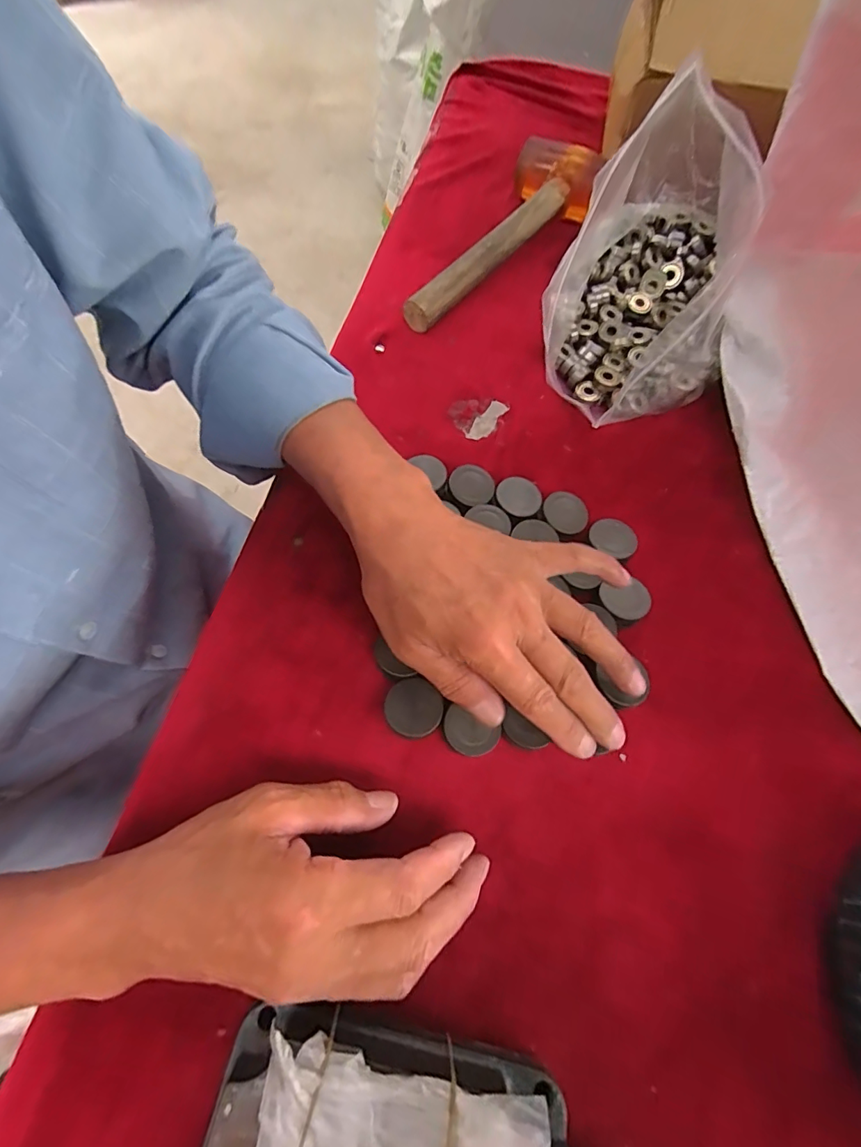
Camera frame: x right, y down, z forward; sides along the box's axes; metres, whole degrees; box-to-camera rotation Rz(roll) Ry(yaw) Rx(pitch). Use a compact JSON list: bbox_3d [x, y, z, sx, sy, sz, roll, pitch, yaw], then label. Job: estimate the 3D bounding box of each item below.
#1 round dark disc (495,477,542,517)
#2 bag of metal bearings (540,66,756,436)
[{"bbox_3d":[0.062,-0.055,0.339,0.031,0.004,0.030,1,65,-3],"label":"round dark disc"},{"bbox_3d":[0.180,-0.247,0.373,0.146,0.148,0.230,26,66,9],"label":"bag of metal bearings"}]

